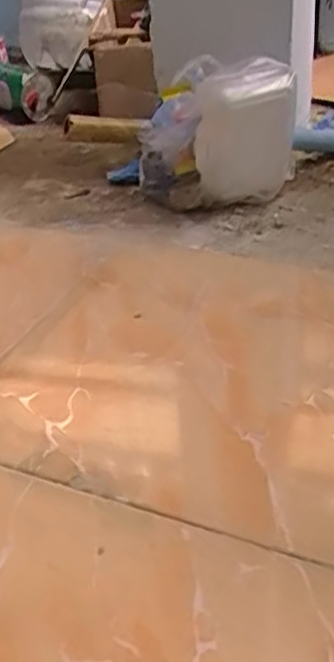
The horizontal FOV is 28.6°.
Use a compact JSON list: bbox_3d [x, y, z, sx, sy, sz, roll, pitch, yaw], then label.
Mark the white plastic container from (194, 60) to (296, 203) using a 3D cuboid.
[{"bbox_3d":[0.111,-0.273,0.927,0.134,0.190,0.089,2,35,9],"label":"white plastic container"}]

